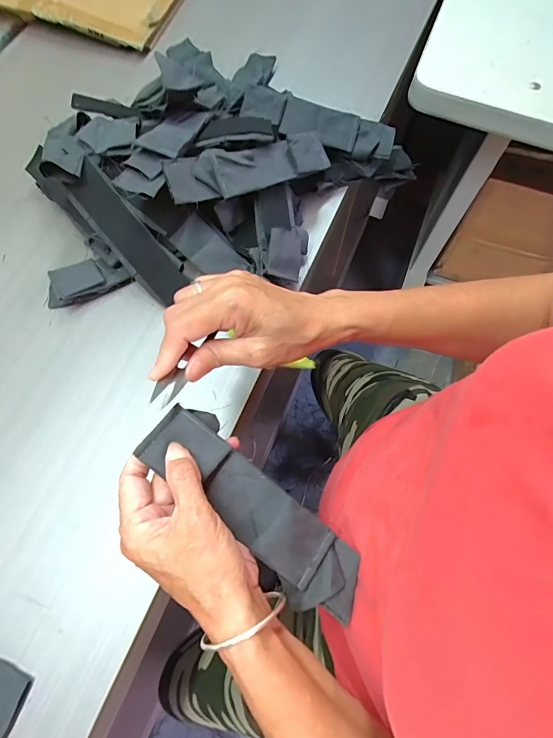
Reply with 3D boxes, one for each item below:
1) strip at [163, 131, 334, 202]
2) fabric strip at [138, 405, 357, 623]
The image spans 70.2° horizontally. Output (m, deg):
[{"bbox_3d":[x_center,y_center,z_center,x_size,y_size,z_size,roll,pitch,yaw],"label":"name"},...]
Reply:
[{"bbox_3d":[-0.025,-0.224,0.437,0.194,0.014,0.048,-23,99,-20],"label":"strip"},{"bbox_3d":[-0.011,0.103,0.278,0.191,0.025,0.052,45,73,-2],"label":"fabric strip"}]

